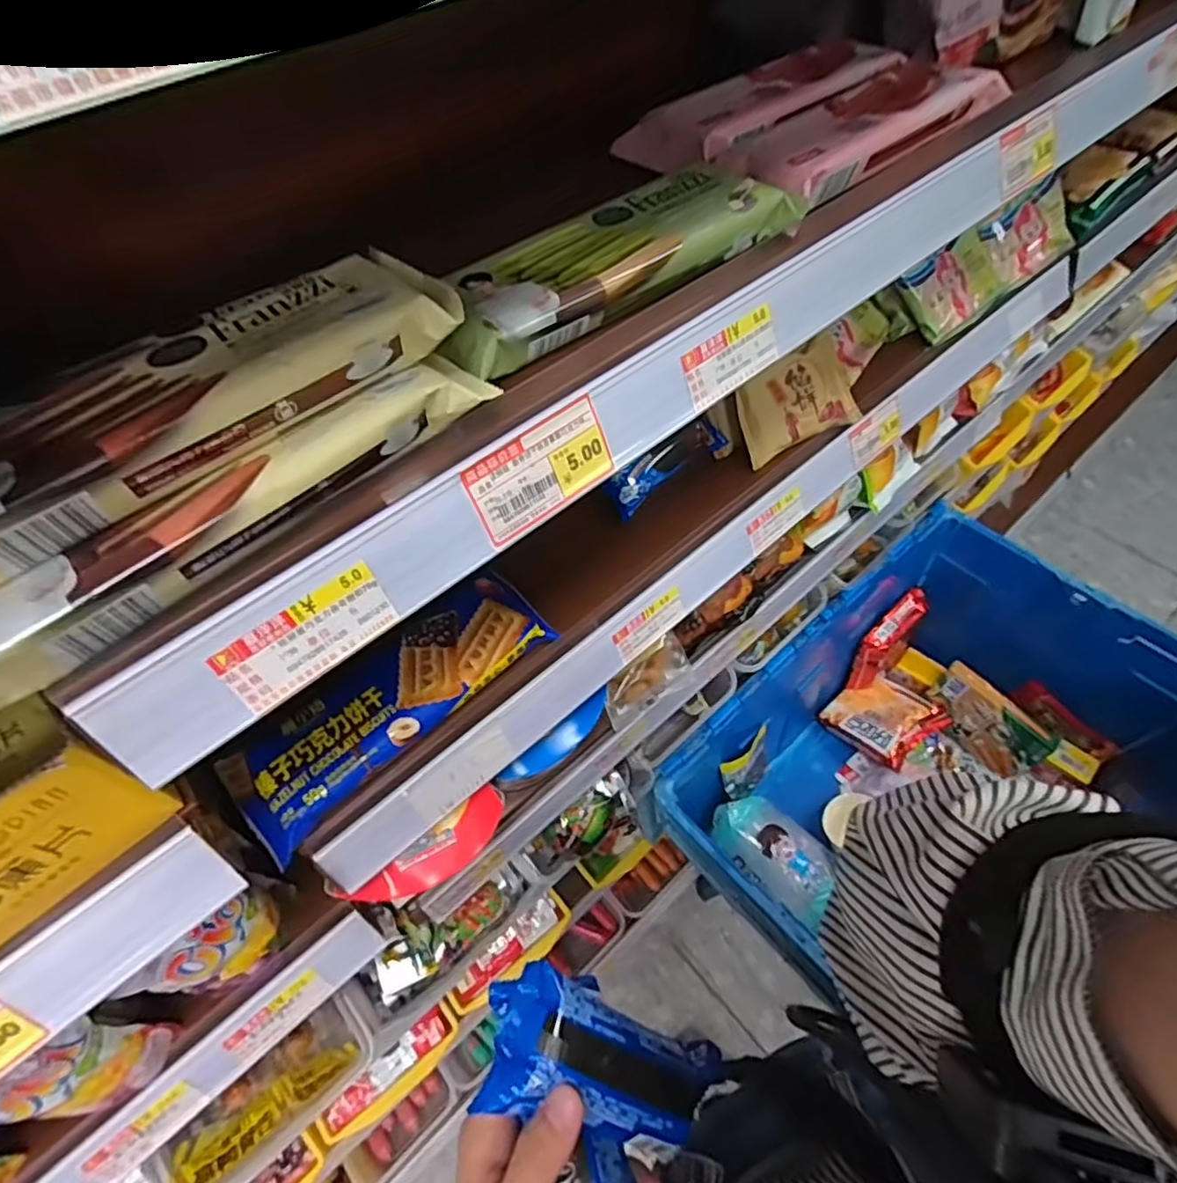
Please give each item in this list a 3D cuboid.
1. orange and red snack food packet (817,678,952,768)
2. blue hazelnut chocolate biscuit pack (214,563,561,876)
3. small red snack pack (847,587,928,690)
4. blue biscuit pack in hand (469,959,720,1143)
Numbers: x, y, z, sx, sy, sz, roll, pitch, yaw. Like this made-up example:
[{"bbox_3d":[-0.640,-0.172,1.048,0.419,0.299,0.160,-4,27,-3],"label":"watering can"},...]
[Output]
[{"bbox_3d":[0.437,0.184,0.973,0.126,0.041,0.146,-39,42,-13],"label":"orange and red snack food packet"},{"bbox_3d":[-0.117,0.066,0.402,0.208,0.018,0.069,-37,61,-20],"label":"blue hazelnut chocolate biscuit pack"},{"bbox_3d":[0.449,0.072,0.973,0.127,0.109,0.040,-39,61,-22],"label":"small red snack pack"},{"bbox_3d":[0.011,0.209,0.285,0.113,0.027,0.052,30,56,-15],"label":"blue biscuit pack in hand"}]

